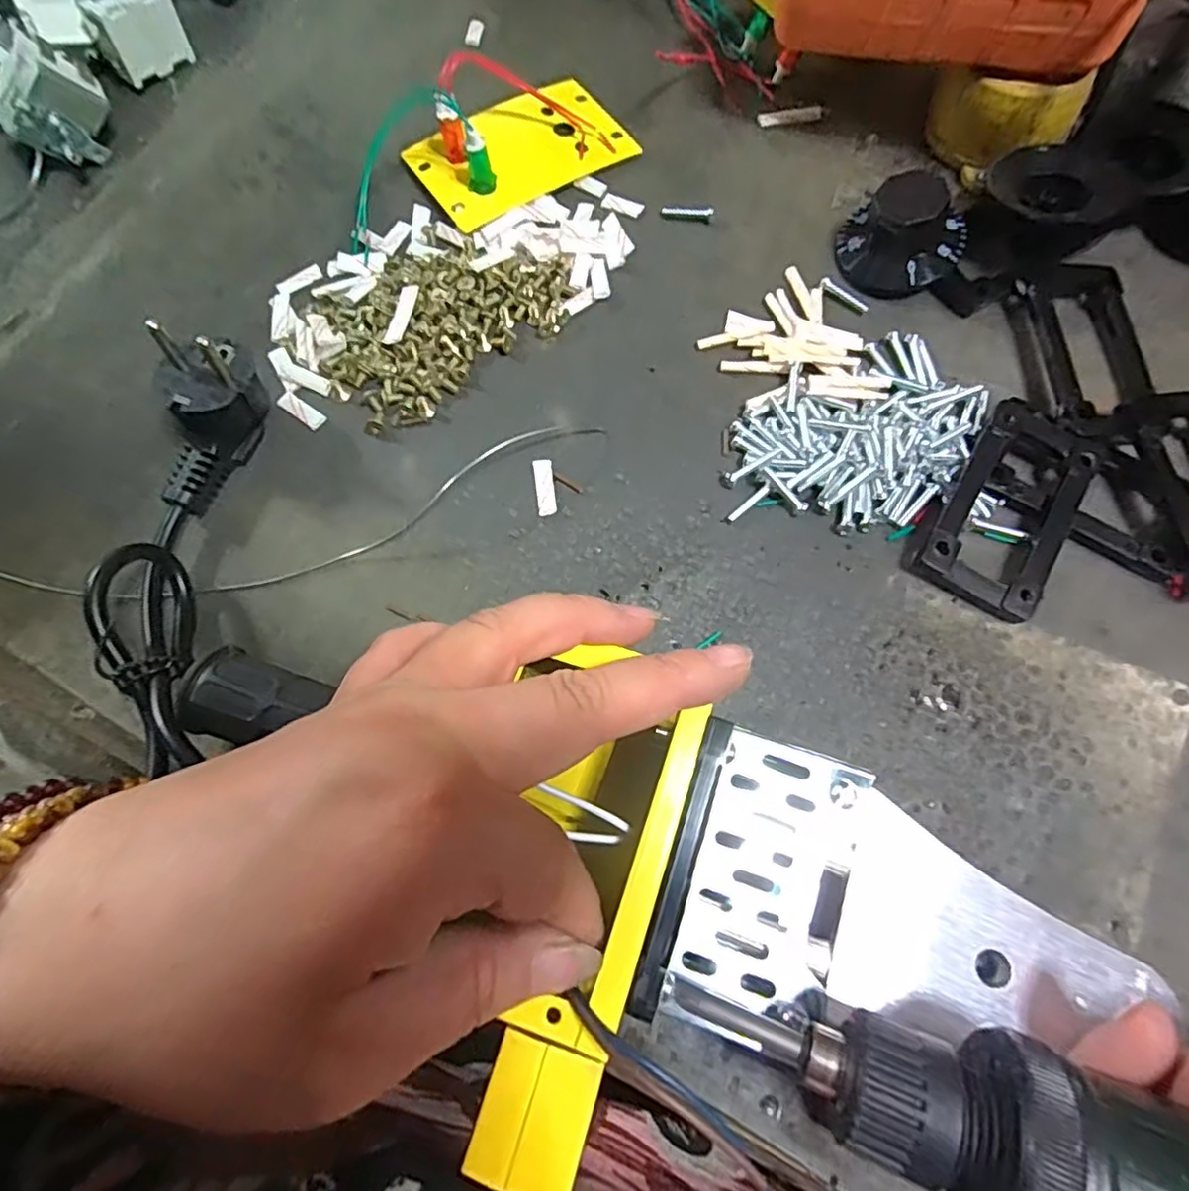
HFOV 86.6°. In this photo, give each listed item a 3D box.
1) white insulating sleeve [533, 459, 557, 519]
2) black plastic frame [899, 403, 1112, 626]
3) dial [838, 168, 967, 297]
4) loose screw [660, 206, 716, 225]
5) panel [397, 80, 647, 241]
[{"bbox_3d":[-0.019,-0.041,0.239,0.007,0.004,0.022,-8,73,-1],"label":"white insulating sleeve"},{"bbox_3d":[0.149,-0.034,0.226,0.043,0.010,0.085,31,76,10],"label":"black plastic frame"},{"bbox_3d":[0.125,-0.145,0.255,0.046,0.028,0.043,22,75,8],"label":"dial"},{"bbox_3d":[0.041,-0.169,0.278,0.023,0.005,0.005,11,73,5],"label":"loose screw"},{"bbox_3d":[-0.033,-0.207,0.279,0.093,0.030,0.057,-34,75,-9],"label":"panel"}]

